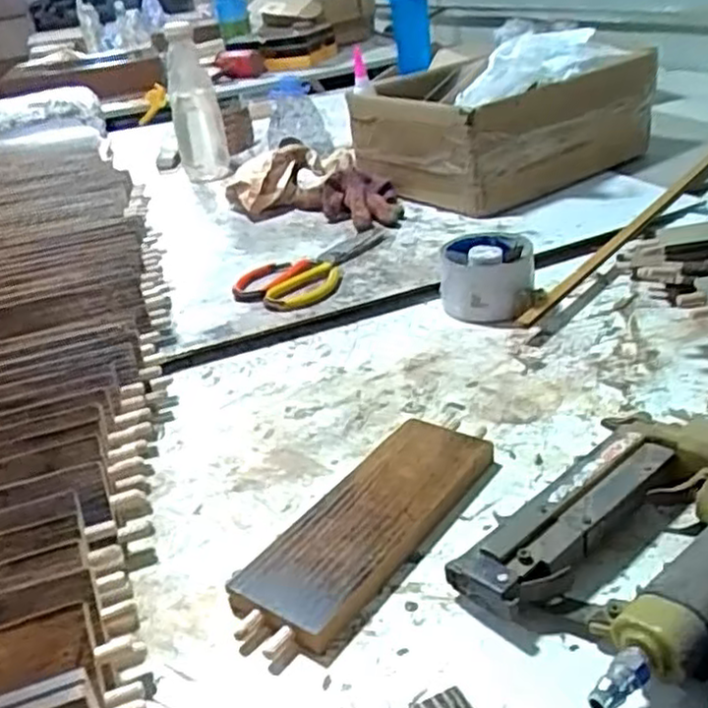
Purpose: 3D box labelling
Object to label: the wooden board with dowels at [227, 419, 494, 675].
[{"bbox_3d":[0.009,0.100,0.443,0.069,0.018,0.201,13,34,33],"label":"wooden board with dowels"}]

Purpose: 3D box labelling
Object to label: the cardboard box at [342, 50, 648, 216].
[{"bbox_3d":[0.177,-0.302,0.989,0.298,0.128,0.281,-22,31,-26],"label":"cardboard box"}]

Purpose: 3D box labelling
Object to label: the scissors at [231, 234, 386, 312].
[{"bbox_3d":[-0.053,-0.084,0.786,0.110,0.019,0.184,5,30,21],"label":"scissors"}]

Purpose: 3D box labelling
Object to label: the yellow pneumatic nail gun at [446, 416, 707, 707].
[{"bbox_3d":[0.150,0.096,0.392,0.193,0.042,0.124,-26,33,-33],"label":"yellow pneumatic nail gun"}]

